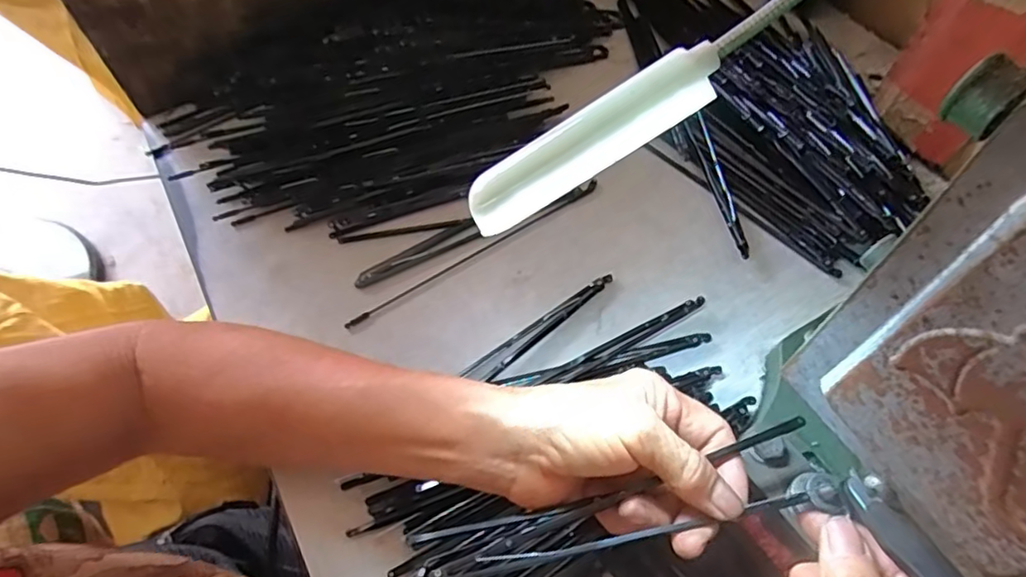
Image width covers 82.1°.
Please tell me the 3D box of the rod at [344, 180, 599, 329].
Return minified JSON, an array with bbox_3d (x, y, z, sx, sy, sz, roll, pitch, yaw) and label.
[{"bbox_3d":[-0.022,-0.027,0.406,0.204,0.004,0.007,-31,62,-15],"label":"rod"}]

